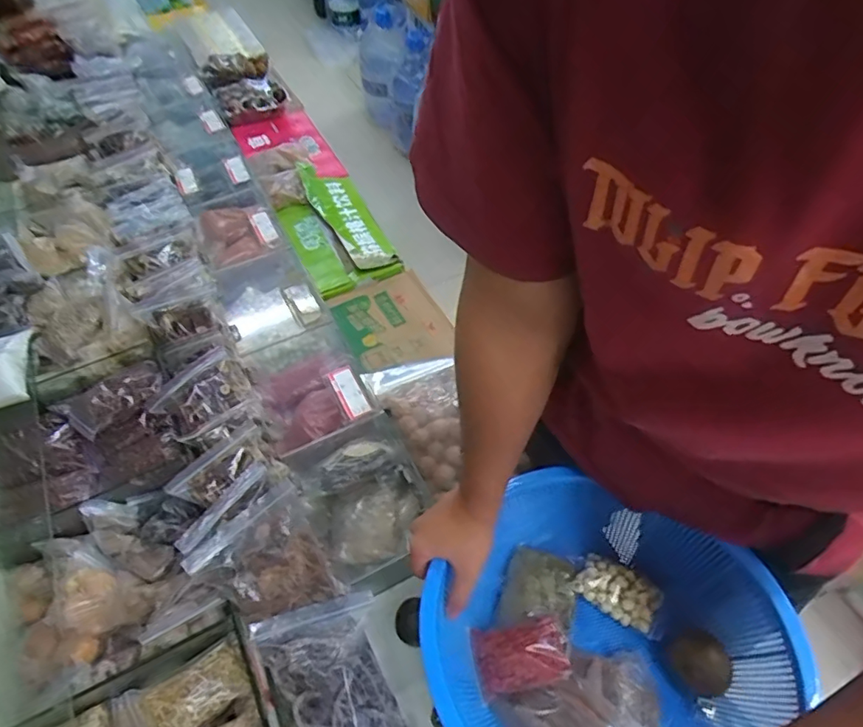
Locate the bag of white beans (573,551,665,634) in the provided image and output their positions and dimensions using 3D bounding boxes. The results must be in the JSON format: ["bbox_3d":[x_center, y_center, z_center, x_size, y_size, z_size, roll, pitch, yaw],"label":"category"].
[{"bbox_3d":[0.211,0.256,0.612,0.088,0.023,0.054,32,61,21],"label":"bag of white beans"}]

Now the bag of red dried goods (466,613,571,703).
[{"bbox_3d":[0.096,0.306,0.573,0.100,0.018,0.065,-12,55,-8],"label":"bag of red dried goods"}]

